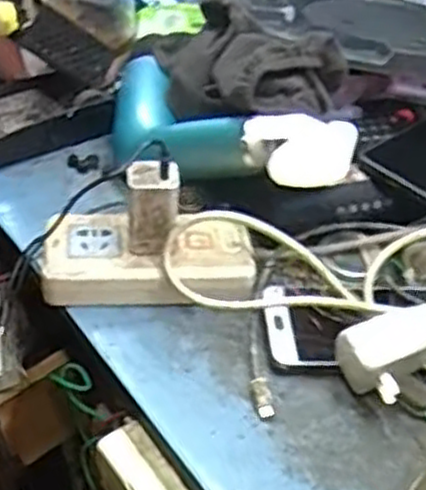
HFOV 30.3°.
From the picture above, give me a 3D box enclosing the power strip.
[{"bbox_3d":[-0.045,0.009,0.566,0.150,0.035,0.071,2,39,-5],"label":"power strip"}]

